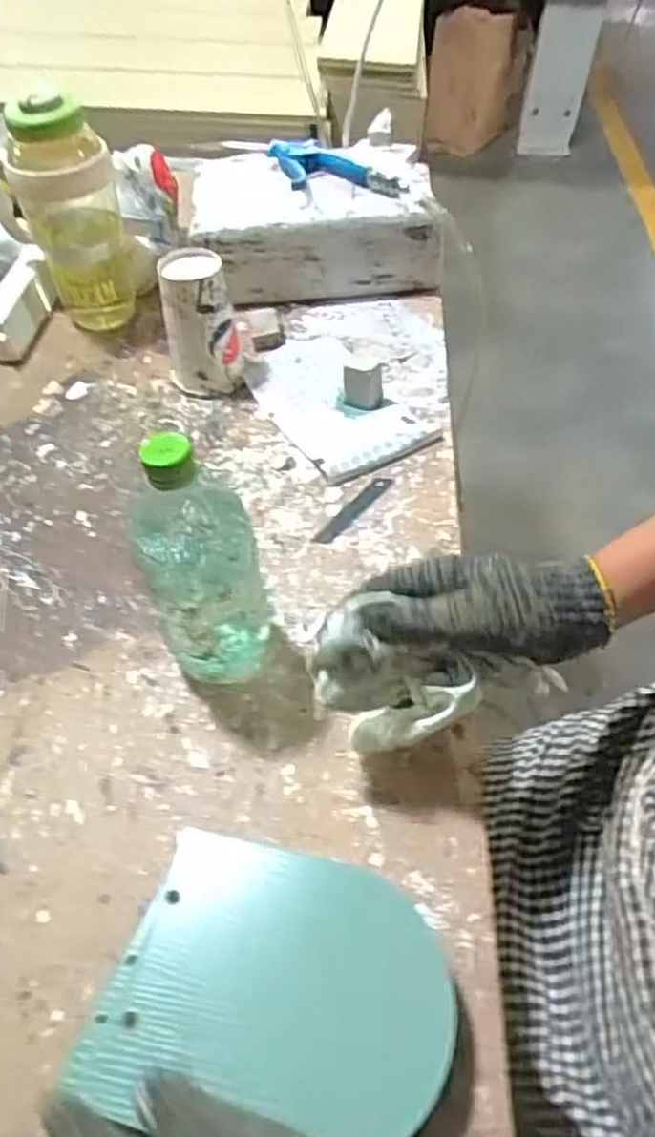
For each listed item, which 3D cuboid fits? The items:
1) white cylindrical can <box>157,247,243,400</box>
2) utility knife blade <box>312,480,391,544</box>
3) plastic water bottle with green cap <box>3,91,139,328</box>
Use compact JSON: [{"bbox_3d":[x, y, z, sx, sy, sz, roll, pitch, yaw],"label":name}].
[{"bbox_3d":[-0.132,-0.249,0.751,0.073,0.126,0.076,-3,50,4],"label":"white cylindrical can"},{"bbox_3d":[0.024,-0.054,0.659,0.019,0.004,0.097,30,59,27],"label":"utility knife blade"},{"bbox_3d":[-0.272,-0.382,0.790,0.098,0.237,0.079,-17,51,-8],"label":"plastic water bottle with green cap"}]

